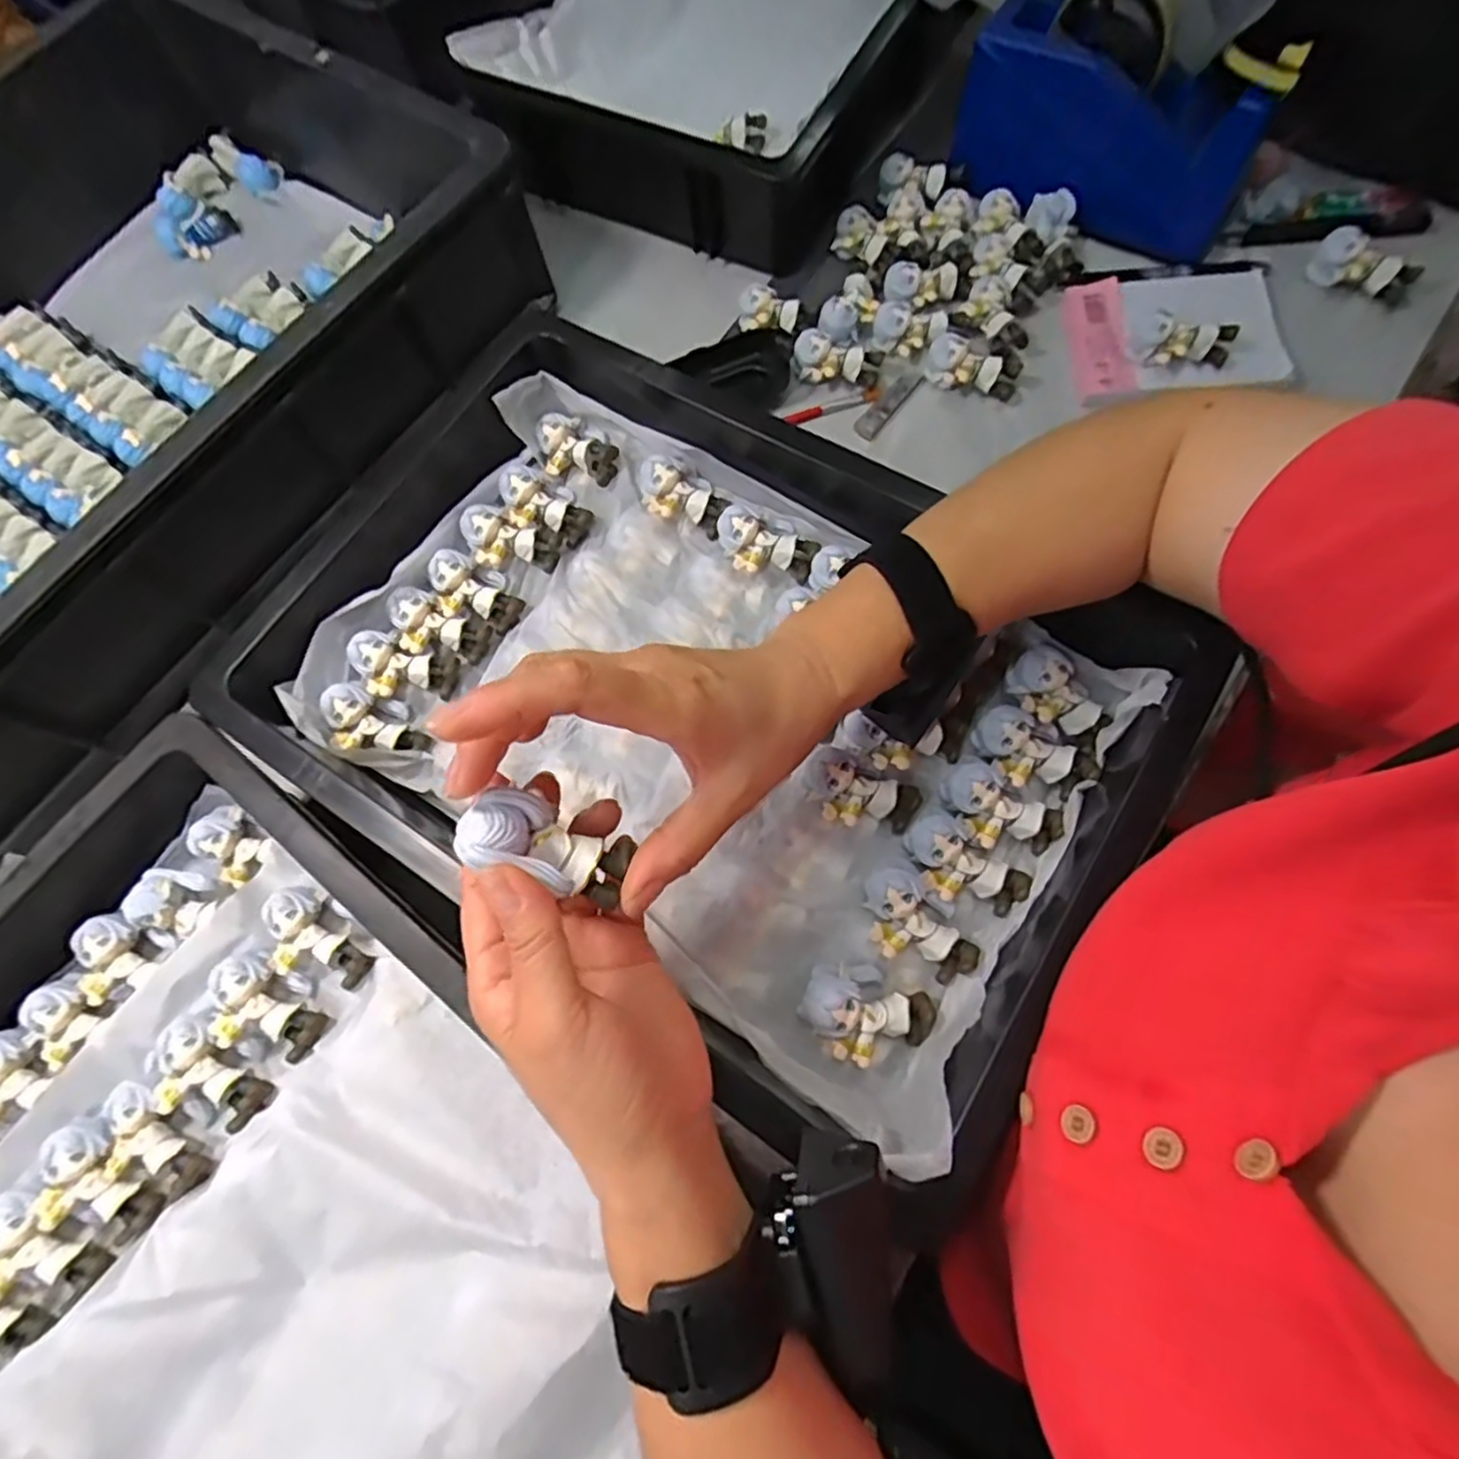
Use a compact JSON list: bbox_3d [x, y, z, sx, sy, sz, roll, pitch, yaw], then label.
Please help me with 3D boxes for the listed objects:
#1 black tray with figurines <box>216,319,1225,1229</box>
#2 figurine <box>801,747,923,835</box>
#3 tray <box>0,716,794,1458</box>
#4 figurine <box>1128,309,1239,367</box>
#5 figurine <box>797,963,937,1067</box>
[{"bbox_3d":[-0.031,-0.029,0.389,0.484,0.070,0.310,33,77,14],"label":"black tray with figurines"},{"bbox_3d":[0.069,0.035,0.382,0.064,0.024,0.036,22,69,-9],"label":"figurine"},{"bbox_3d":[-0.216,0.242,0.320,0.463,0.076,0.299,38,79,15],"label":"tray"},{"bbox_3d":[0.306,-0.264,0.476,0.062,0.022,0.028,21,75,11],"label":"figurine"},{"bbox_3d":[0.067,0.138,0.341,0.061,0.030,0.044,23,75,11],"label":"figurine"}]

